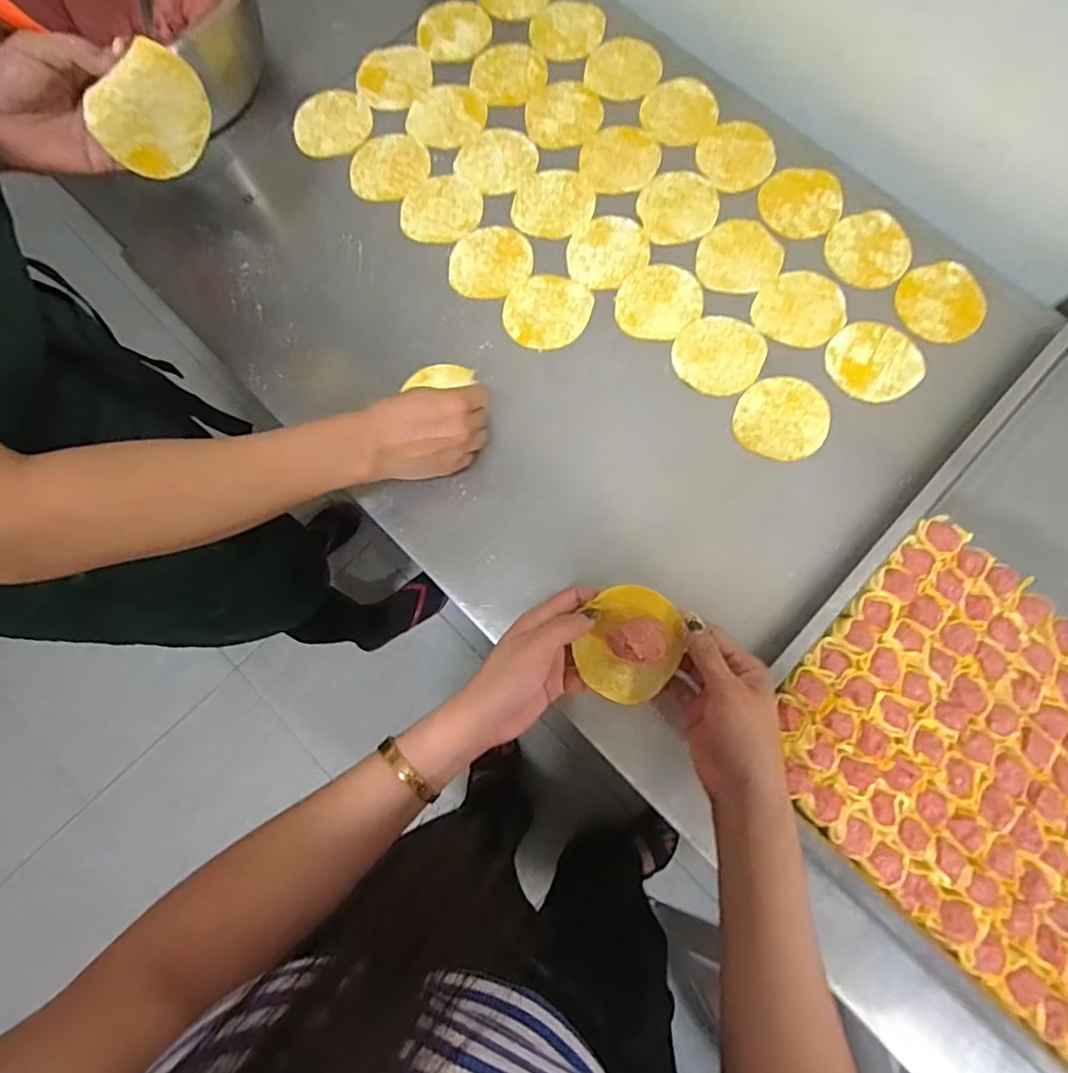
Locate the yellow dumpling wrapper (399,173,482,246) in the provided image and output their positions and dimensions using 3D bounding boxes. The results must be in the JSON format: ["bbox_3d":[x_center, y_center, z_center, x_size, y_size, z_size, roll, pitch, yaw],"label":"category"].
[{"bbox_3d":[-0.097,-0.343,0.629,0.085,0.004,0.078,0,78,0],"label":"yellow dumpling wrapper"}]

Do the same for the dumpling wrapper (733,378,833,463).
[{"bbox_3d":[0.236,-0.113,0.569,0.084,0.004,0.083,0,79,2],"label":"dumpling wrapper"}]

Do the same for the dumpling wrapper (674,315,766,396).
[{"bbox_3d":[0.180,-0.176,0.583,0.083,0.004,0.083,0,76,1],"label":"dumpling wrapper"}]

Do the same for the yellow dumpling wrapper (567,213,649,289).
[{"bbox_3d":[0.075,-0.292,0.614,0.087,0.004,0.073,-41,80,-8],"label":"yellow dumpling wrapper"}]

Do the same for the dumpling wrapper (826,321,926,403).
[{"bbox_3d":[0.327,-0.169,0.576,0.084,0.004,0.082,0,77,1],"label":"dumpling wrapper"}]

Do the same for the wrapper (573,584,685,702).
[{"bbox_3d":[0.070,0.077,0.423,0.069,0.038,0.077,19,79,4],"label":"wrapper"}]

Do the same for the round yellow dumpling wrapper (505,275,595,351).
[{"bbox_3d":[0.013,-0.224,0.596,0.081,0.004,0.081,0,78,0],"label":"round yellow dumpling wrapper"}]

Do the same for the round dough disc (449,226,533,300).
[{"bbox_3d":[-0.044,-0.281,0.613,0.081,0.004,0.083,0,78,0],"label":"round dough disc"}]

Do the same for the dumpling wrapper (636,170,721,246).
[{"bbox_3d":[0.151,-0.344,0.623,0.085,0.004,0.080,0,78,0],"label":"dumpling wrapper"}]

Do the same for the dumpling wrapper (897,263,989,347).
[{"bbox_3d":[0.401,-0.230,0.590,0.081,0.007,0.082,-1,79,3],"label":"dumpling wrapper"}]

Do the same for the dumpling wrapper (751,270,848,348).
[{"bbox_3d":[0.264,-0.228,0.594,0.085,0.005,0.084,-1,76,3],"label":"dumpling wrapper"}]

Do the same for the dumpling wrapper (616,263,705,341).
[{"bbox_3d":[0.123,-0.235,0.599,0.090,0.004,0.078,-42,81,-8],"label":"dumpling wrapper"}]

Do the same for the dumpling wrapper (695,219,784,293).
[{"bbox_3d":[0.209,-0.284,0.608,0.081,0.004,0.087,0,78,0],"label":"dumpling wrapper"}]

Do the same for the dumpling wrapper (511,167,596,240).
[{"bbox_3d":[0.022,-0.350,0.629,0.081,0.004,0.087,17,78,4],"label":"dumpling wrapper"}]

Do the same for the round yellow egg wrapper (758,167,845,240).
[{"bbox_3d":[0.276,-0.346,0.619,0.082,0.007,0.081,0,78,0],"label":"round yellow egg wrapper"}]

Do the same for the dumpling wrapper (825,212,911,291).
[{"bbox_3d":[0.338,-0.291,0.604,0.079,0.005,0.083,0,78,0],"label":"dumpling wrapper"}]

